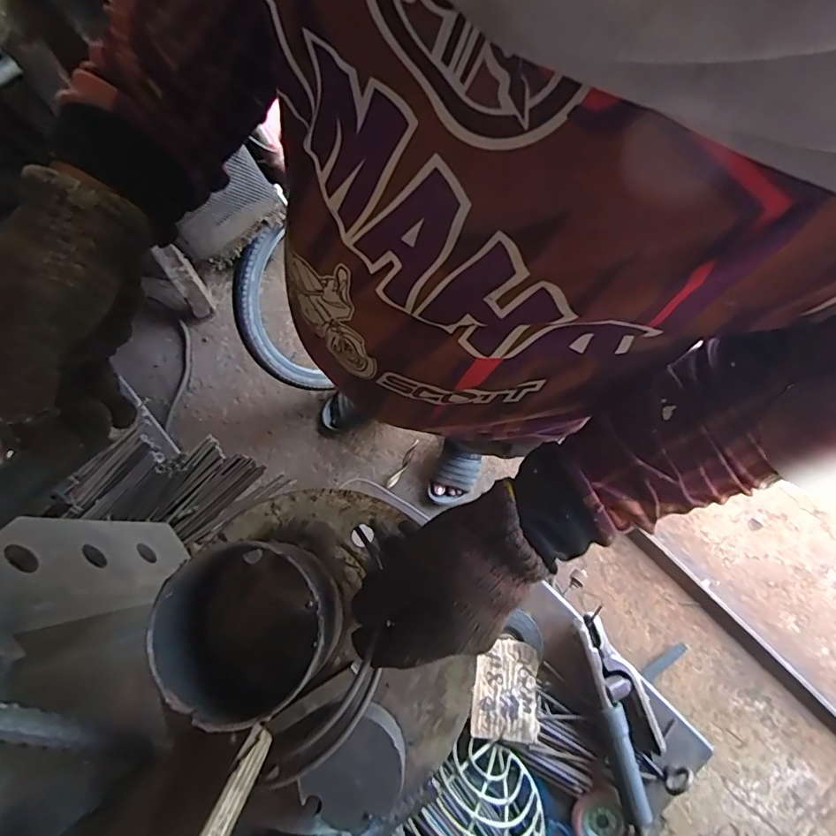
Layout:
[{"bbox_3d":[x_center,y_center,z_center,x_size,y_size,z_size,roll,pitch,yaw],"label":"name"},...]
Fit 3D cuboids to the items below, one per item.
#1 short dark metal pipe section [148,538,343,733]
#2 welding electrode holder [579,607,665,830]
[{"bbox_3d":[-0.124,0.146,0.371,0.120,0.089,0.106,42,83,10],"label":"short dark metal pipe section"},{"bbox_3d":[0.268,0.374,0.657,0.065,0.041,0.234,-17,78,-1],"label":"welding electrode holder"}]

